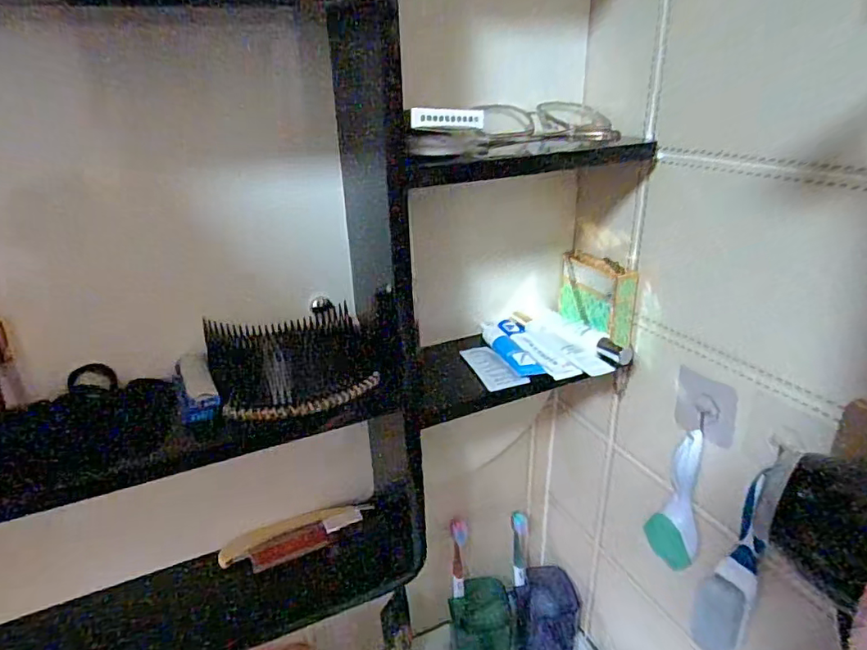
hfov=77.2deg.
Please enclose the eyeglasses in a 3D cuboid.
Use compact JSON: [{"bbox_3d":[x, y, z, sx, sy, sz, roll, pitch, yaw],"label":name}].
[{"bbox_3d":[0.100,-0.186,0.497,0.124,0.034,0.061,-10,25,-14],"label":"eyeglasses"}]

